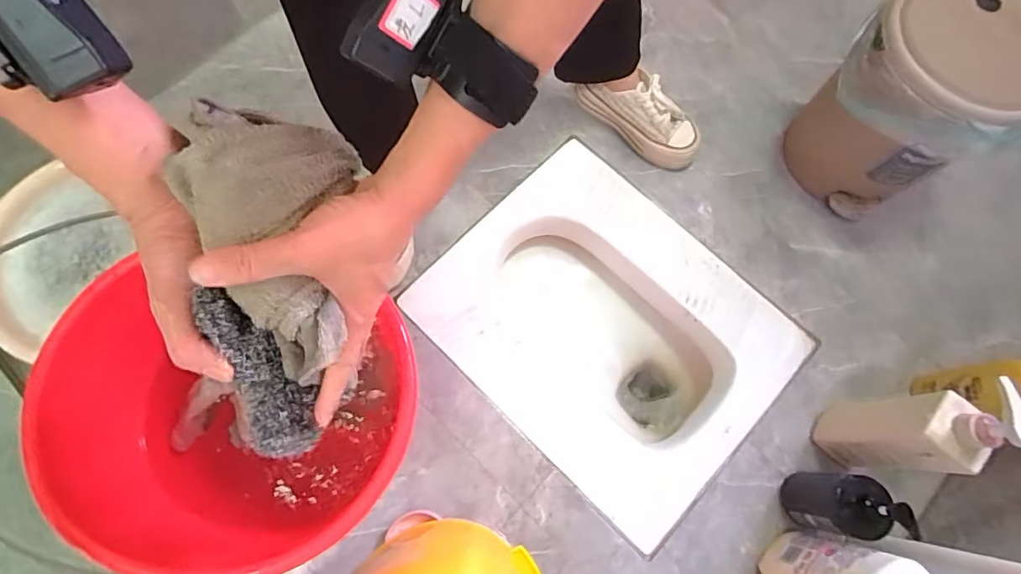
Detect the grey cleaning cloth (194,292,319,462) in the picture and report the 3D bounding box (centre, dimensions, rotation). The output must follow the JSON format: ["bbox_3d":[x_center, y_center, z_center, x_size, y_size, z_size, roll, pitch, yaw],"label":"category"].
[{"bbox_3d":[-0.146,0.051,0.303,0.033,0.112,0.027,-15,29,-3],"label":"grey cleaning cloth"}]

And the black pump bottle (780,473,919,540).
[{"bbox_3d":[0.414,0.274,0.662,0.070,0.187,0.072,0,73,1],"label":"black pump bottle"}]

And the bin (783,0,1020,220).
[{"bbox_3d":[0.585,-0.269,0.763,0.236,0.275,0.237,-41,79,-13],"label":"bin"}]

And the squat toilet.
[{"bbox_3d":[0.147,0.082,0.896,0.512,0.191,0.419,43,76,10],"label":"squat toilet"}]

